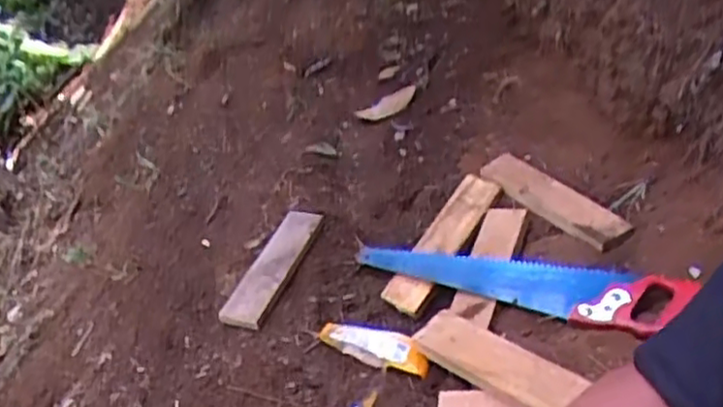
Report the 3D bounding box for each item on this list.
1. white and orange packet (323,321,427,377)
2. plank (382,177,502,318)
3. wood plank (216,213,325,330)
[{"bbox_3d":[0.014,0.187,0.950,0.164,0.031,0.046,13,40,26],"label":"white and orange packet"},{"bbox_3d":[0.121,0.053,1.046,0.060,0.023,0.243,24,68,36],"label":"plank"},{"bbox_3d":[-0.134,0.093,1.090,0.062,0.023,0.226,24,55,6],"label":"wood plank"}]

